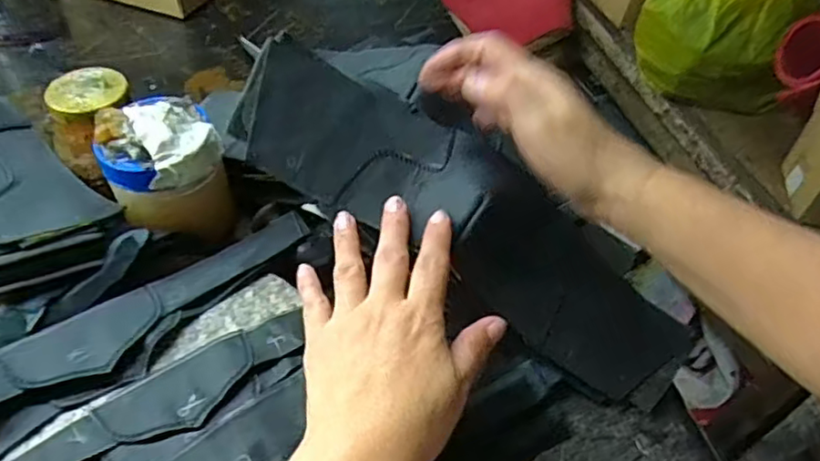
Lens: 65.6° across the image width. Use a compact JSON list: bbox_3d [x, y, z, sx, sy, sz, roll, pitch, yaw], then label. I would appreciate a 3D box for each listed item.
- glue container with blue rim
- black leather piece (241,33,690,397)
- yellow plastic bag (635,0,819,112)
[{"bbox_3d":[-0.164,-0.038,0.431,0.076,0.082,0.067,-17,51,-20],"label":"glue container with blue rim"},{"bbox_3d":[0.036,-0.012,0.407,0.308,0.051,0.094,36,50,-3],"label":"black leather piece"},{"bbox_3d":[0.485,-0.299,1.007,0.243,0.199,0.149,23,49,15],"label":"yellow plastic bag"}]

